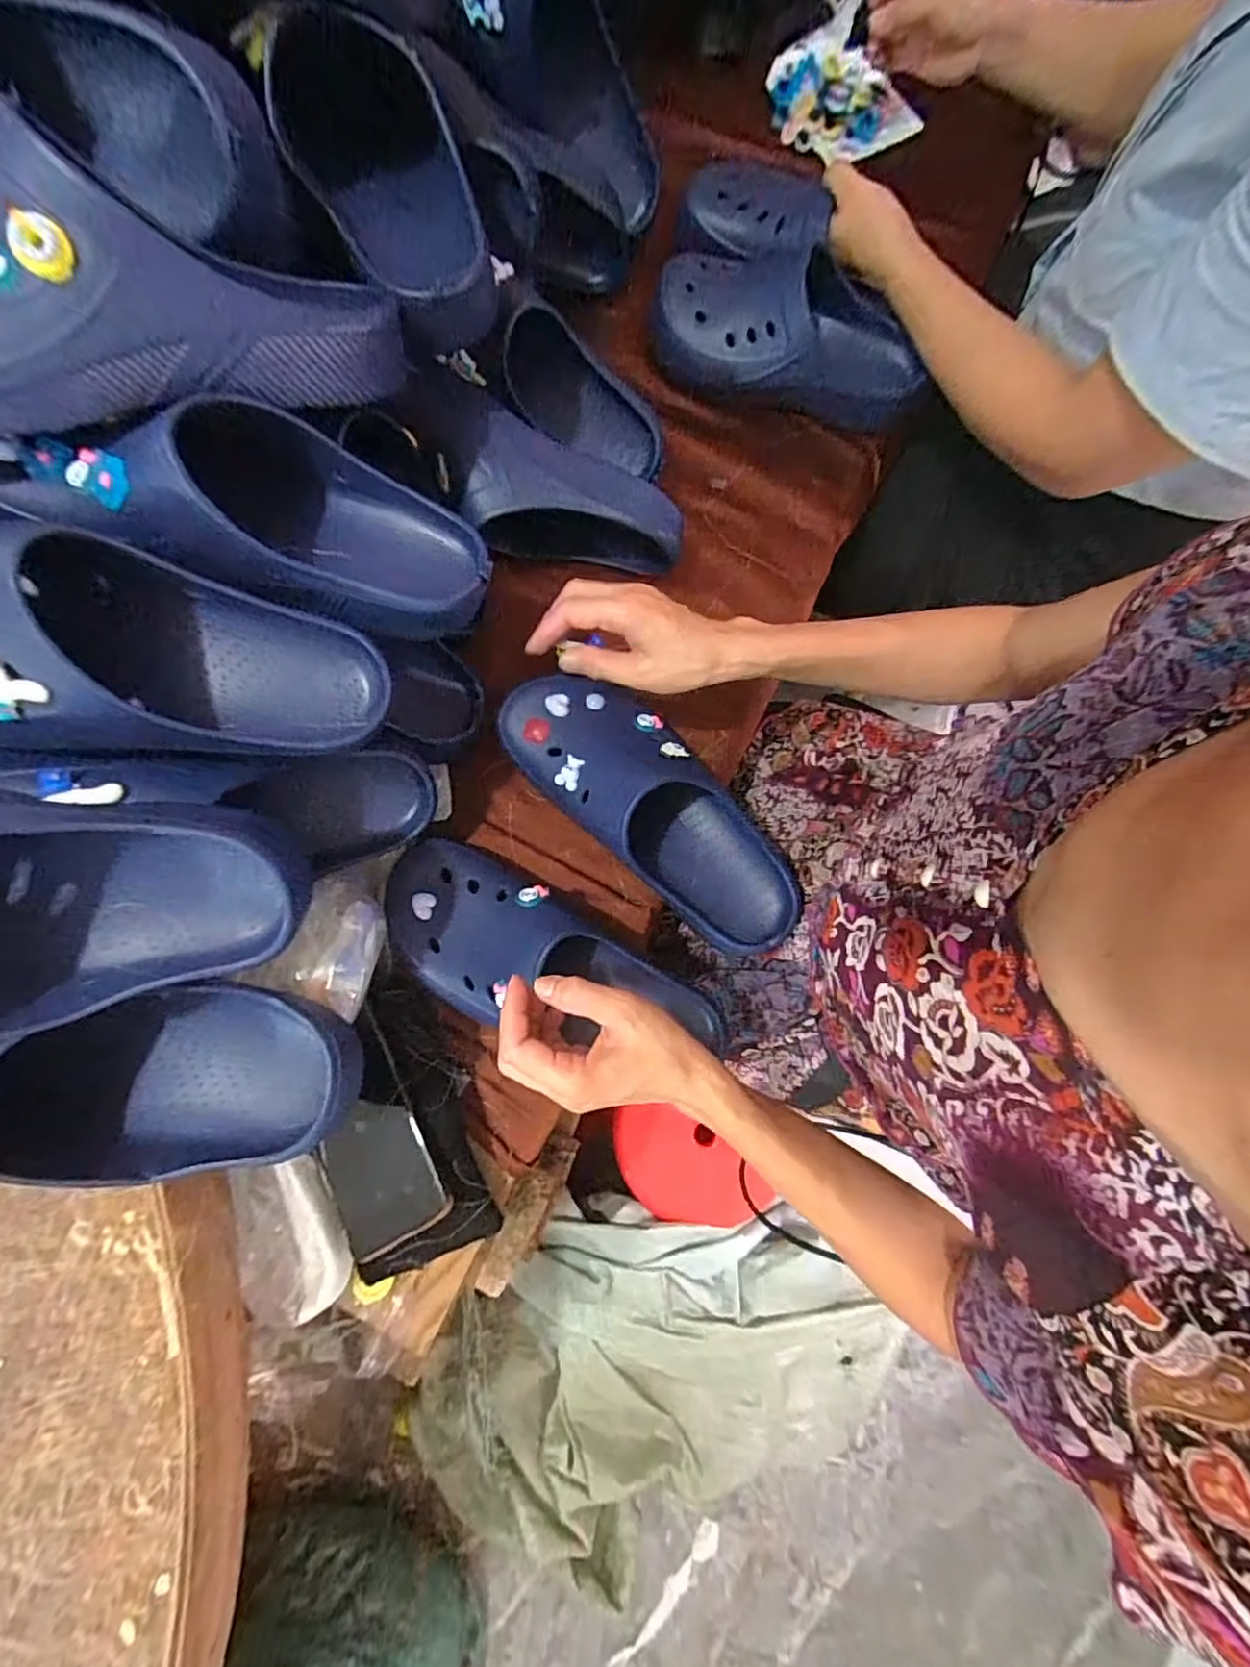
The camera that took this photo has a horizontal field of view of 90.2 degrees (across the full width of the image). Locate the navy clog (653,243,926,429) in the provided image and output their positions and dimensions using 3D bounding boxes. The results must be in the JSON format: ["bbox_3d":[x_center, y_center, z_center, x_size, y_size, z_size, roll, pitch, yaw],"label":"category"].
[{"bbox_3d":[0.151,-0.457,0.578,0.242,0.085,0.099,16,81,3],"label":"navy clog"}]

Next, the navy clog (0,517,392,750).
[{"bbox_3d":[-0.278,-0.103,0.338,0.271,0.086,0.103,6,76,-23],"label":"navy clog"}]

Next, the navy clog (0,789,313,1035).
[{"bbox_3d":[-0.306,0.032,0.297,0.281,0.075,0.122,-2,77,-15],"label":"navy clog"}]

